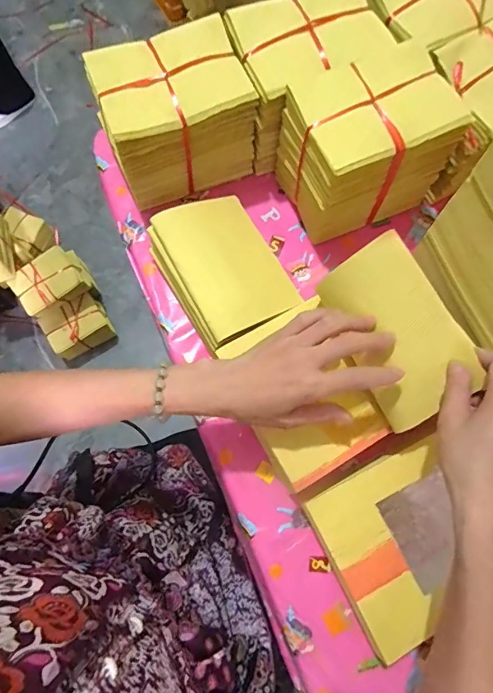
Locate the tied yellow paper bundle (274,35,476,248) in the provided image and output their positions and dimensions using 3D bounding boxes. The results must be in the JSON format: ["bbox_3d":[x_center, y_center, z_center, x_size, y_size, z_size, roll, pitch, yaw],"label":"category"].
[{"bbox_3d":[0.134,-0.231,0.479,0.162,0.132,0.123,-26,77,-9],"label":"tied yellow paper bundle"}]

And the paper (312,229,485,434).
[{"bbox_3d":[0.135,-0.011,0.370,0.093,0.011,0.157,-34,93,21],"label":"paper"}]

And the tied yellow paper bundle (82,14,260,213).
[{"bbox_3d":[-0.084,-0.272,0.494,0.163,0.128,0.113,-22,76,-8],"label":"tied yellow paper bundle"}]

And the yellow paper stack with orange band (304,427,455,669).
[{"bbox_3d":[0.193,0.181,0.425,0.226,0.045,0.154,-24,77,-9],"label":"yellow paper stack with orange band"}]

